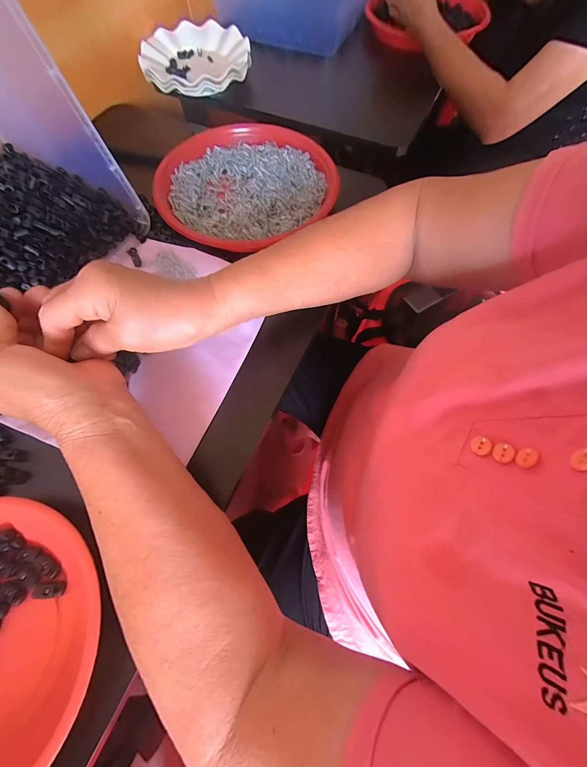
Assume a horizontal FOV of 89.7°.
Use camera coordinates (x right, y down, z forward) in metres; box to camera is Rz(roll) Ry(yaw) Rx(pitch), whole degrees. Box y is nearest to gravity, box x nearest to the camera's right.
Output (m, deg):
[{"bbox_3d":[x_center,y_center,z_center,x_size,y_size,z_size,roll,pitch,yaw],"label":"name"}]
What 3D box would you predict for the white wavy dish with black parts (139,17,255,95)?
[{"bbox_3d":[-0.166,-0.559,0.505,0.178,0.026,0.177,0,67,0],"label":"white wavy dish with black parts"}]

